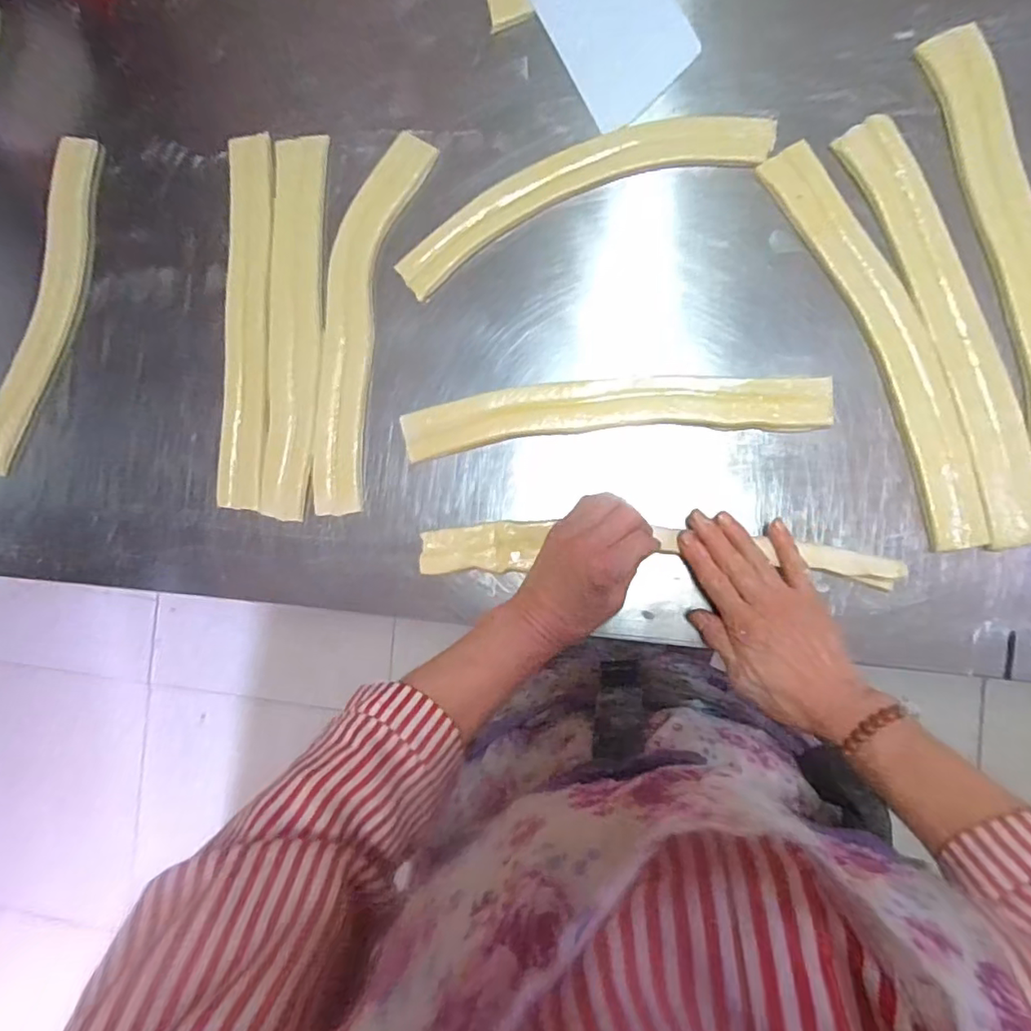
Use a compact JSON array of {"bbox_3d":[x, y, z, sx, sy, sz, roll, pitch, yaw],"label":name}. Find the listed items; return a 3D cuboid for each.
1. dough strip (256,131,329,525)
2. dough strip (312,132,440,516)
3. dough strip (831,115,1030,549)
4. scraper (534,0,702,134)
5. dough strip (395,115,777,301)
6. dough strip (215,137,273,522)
[{"bbox_3d":[-0.201,-0.171,0.533,0.051,0.007,0.339,1,87,9],"label":"dough strip"},{"bbox_3d":[-0.141,-0.169,0.522,0.070,0.005,0.333,12,89,10],"label":"dough strip"},{"bbox_3d":[0.329,-0.145,0.448,0.048,0.004,0.342,-18,84,8],"label":"dough strip"},{"bbox_3d":[0.085,-0.413,0.497,0.099,0.004,0.152,-26,85,8],"label":"scraper"},{"bbox_3d":[0.046,-0.275,0.495,0.310,0.017,0.080,-18,84,8],"label":"dough strip"},{"bbox_3d":[-0.248,-0.178,0.541,0.045,0.005,0.339,0,87,9],"label":"dough strip"}]

